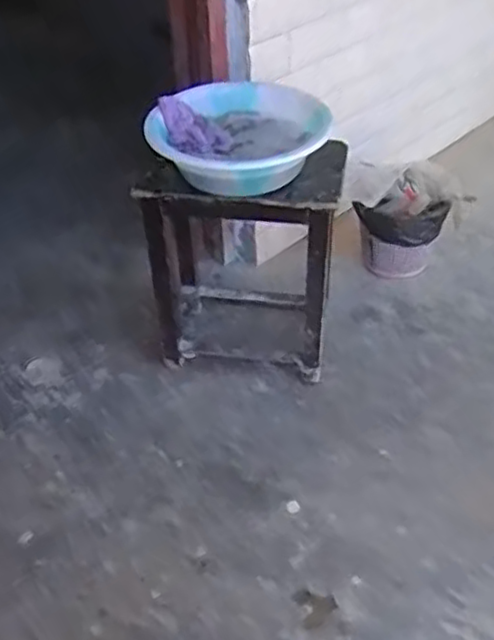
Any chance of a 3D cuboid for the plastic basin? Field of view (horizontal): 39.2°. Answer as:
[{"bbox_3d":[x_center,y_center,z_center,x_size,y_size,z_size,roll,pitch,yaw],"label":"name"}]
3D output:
[{"bbox_3d":[-0.016,-0.363,1.339,0.332,0.087,0.332,-1,44,1],"label":"plastic basin"}]

